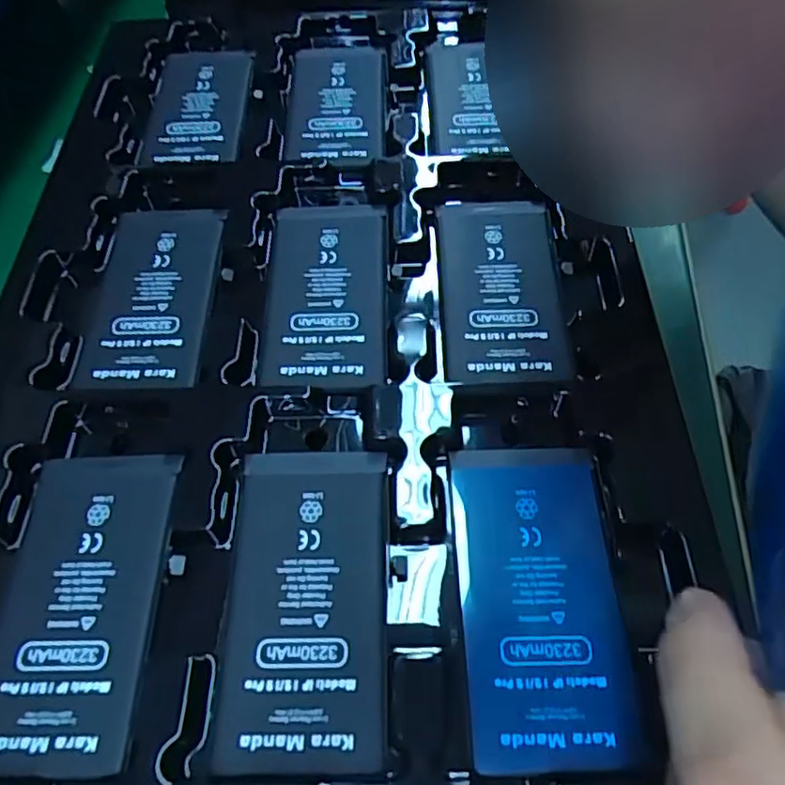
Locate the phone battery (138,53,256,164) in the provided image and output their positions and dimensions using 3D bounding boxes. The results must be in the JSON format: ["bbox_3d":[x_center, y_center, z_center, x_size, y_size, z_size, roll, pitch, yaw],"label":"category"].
[{"bbox_3d":[-0.088,-0.133,0.289,0.047,0.004,0.080,-2,58,2],"label":"phone battery"}]

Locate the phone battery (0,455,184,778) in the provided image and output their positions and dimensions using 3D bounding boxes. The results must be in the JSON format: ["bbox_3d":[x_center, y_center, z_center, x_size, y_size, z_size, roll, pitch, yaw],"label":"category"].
[{"bbox_3d":[-0.087,0.056,0.176,0.044,0.004,0.084,-3,58,2],"label":"phone battery"}]

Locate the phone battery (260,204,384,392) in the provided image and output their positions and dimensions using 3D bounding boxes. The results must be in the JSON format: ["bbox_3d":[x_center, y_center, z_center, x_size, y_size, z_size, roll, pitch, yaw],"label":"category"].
[{"bbox_3d":[-0.024,-0.038,0.232,0.043,0.004,0.083,-2,58,3],"label":"phone battery"}]

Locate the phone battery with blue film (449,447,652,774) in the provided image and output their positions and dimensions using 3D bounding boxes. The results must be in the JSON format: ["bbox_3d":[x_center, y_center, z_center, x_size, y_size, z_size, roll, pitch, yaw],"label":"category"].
[{"bbox_3d":[0.039,0.052,0.172,0.042,0.004,0.084,-3,58,2],"label":"phone battery with blue film"}]

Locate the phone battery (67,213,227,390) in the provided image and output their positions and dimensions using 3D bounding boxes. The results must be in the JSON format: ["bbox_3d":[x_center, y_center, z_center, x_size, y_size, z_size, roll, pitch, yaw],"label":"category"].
[{"bbox_3d":[-0.090,-0.036,0.234,0.050,0.008,0.084,-4,58,2],"label":"phone battery"}]

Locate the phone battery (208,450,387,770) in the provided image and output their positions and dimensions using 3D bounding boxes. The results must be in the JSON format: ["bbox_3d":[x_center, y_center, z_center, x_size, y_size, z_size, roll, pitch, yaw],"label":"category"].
[{"bbox_3d":[-0.024,0.055,0.175,0.042,0.004,0.084,-2,58,3],"label":"phone battery"}]

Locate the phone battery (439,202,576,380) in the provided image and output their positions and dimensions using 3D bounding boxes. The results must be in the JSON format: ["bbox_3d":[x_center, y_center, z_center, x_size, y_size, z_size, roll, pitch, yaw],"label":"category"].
[{"bbox_3d":[0.039,-0.039,0.232,0.042,0.004,0.082,-1,58,3],"label":"phone battery"}]

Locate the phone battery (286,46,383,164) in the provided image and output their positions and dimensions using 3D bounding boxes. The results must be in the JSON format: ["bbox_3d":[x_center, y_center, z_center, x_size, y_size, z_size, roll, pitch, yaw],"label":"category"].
[{"bbox_3d":[-0.027,-0.130,0.292,0.047,0.011,0.083,-4,58,5],"label":"phone battery"}]

